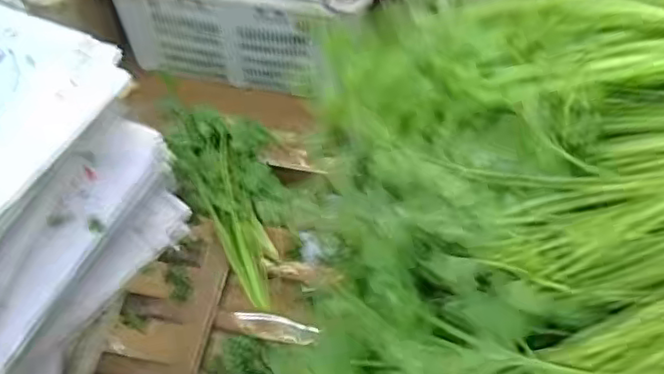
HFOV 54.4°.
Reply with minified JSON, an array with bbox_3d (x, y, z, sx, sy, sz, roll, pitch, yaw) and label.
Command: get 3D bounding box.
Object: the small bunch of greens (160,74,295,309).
[{"bbox_3d":[-0.095,0.000,0.622,0.094,0.062,0.228,-17,58,-12],"label":"small bunch of greens"}]

